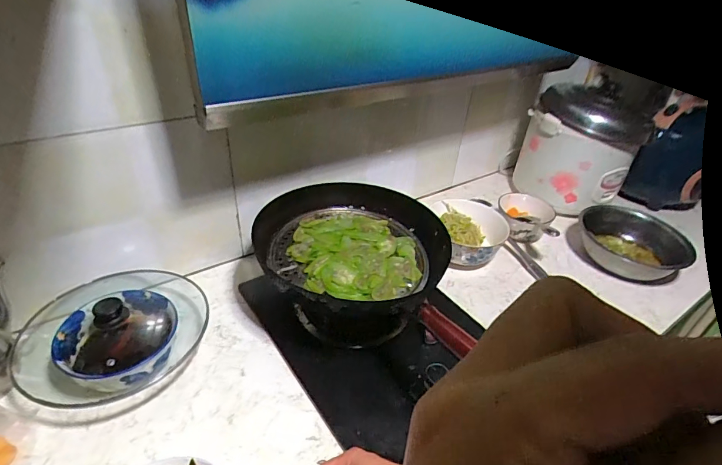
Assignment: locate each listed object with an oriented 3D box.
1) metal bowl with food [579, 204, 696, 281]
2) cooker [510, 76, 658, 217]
[{"bbox_3d":[0.602,0.029,0.934,0.216,0.092,0.192,26,40,25],"label":"metal bowl with food"},{"bbox_3d":[0.543,-0.227,1.025,0.250,0.266,0.230,22,39,21],"label":"cooker"}]

